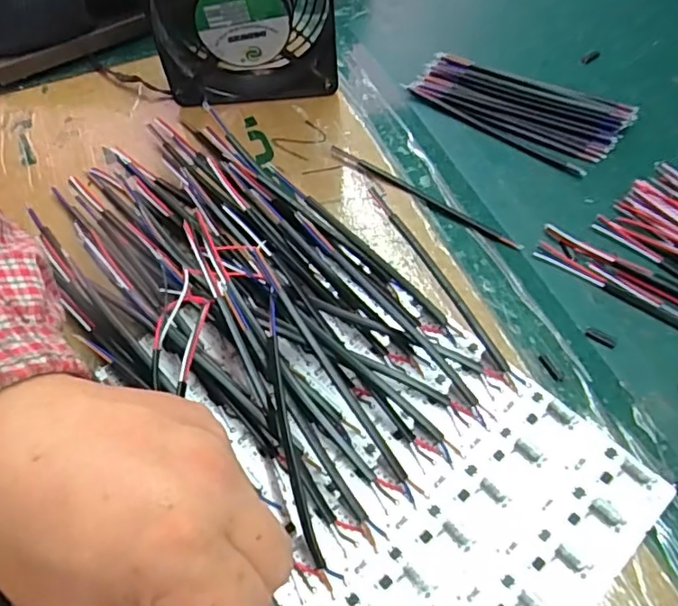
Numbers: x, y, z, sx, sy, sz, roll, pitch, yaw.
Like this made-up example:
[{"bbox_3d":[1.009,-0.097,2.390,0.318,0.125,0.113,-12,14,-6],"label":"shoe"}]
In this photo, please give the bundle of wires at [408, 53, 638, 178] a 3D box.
[{"bbox_3d":[0.124,-0.140,0.404,0.143,0.016,0.063,34,64,22],"label":"bundle of wires"}]

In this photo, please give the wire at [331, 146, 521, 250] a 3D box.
[{"bbox_3d":[0.052,-0.069,0.362,0.136,0.005,0.010,32,64,21],"label":"wire"}]

